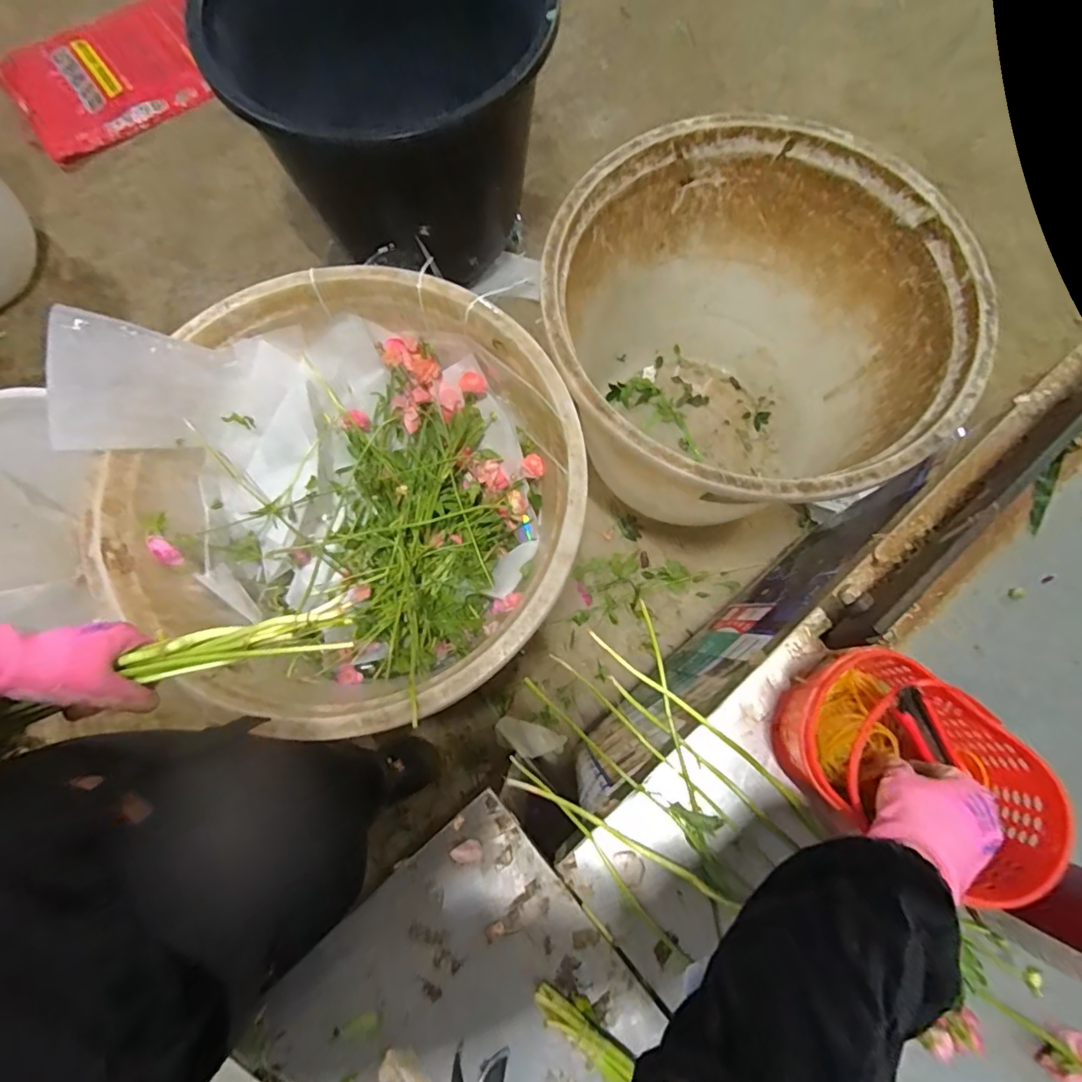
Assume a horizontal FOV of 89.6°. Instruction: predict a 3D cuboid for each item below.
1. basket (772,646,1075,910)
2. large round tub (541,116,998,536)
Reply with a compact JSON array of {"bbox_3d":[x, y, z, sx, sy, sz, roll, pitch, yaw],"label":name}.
[{"bbox_3d":[0.307,0.186,0.462,0.199,0.099,0.129,35,77,9],"label":"basket"},{"bbox_3d":[0.378,-0.346,1.139,0.720,0.544,0.687,0,74,0],"label":"large round tub"}]

